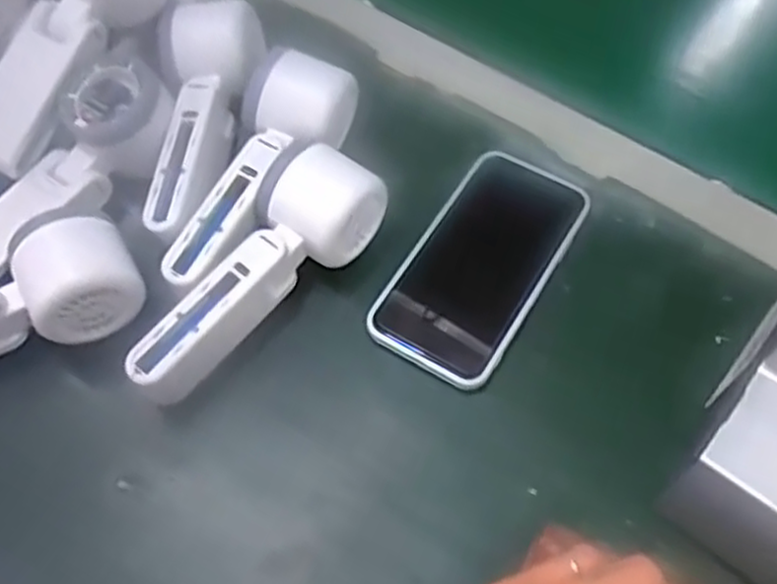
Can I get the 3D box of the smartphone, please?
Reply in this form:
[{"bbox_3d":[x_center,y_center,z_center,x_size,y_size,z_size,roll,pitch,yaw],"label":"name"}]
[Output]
[{"bbox_3d":[0.053,-0.017,0.429,0.073,0.012,0.143,29,64,17],"label":"smartphone"}]

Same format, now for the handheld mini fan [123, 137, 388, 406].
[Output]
[{"bbox_3d":[-0.069,-0.009,0.403,0.055,0.052,0.163,30,64,18],"label":"handheld mini fan"}]

